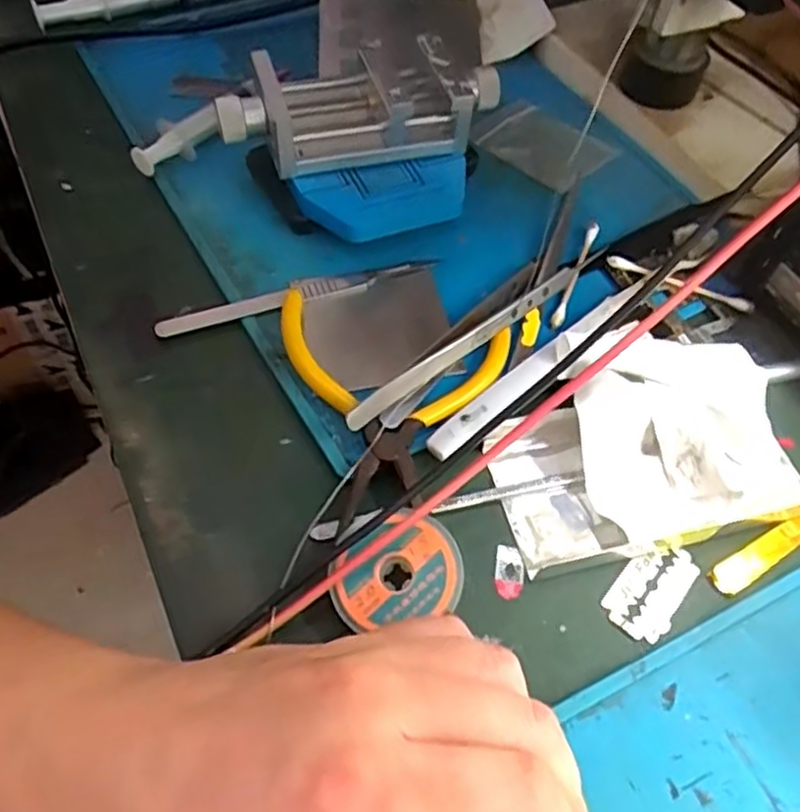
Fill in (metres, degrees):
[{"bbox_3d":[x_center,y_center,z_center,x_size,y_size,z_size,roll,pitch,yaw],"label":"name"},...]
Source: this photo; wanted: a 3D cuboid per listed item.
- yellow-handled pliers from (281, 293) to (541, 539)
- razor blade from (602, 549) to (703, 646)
[{"bbox_3d":[0.002,-0.004,0.290,0.113,0.021,0.110,6,55,1],"label":"yellow-handled pliers"},{"bbox_3d":[0.094,0.068,0.265,0.023,0.004,0.040,39,62,22],"label":"razor blade"}]

